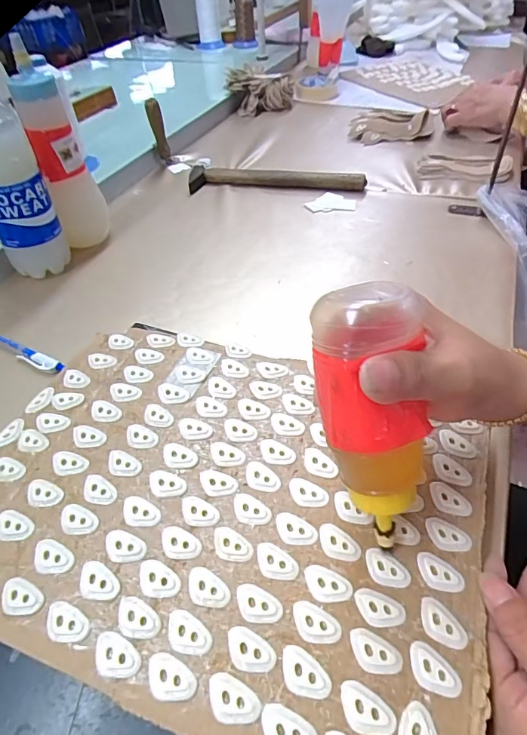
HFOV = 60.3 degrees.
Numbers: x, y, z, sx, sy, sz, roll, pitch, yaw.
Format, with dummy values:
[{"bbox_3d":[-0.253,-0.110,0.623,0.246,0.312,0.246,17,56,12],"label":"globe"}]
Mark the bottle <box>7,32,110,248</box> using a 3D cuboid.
[{"bbox_3d":[-0.217,-0.227,0.493,0.053,0.202,0.055,-18,47,-14],"label":"bottle"}]

